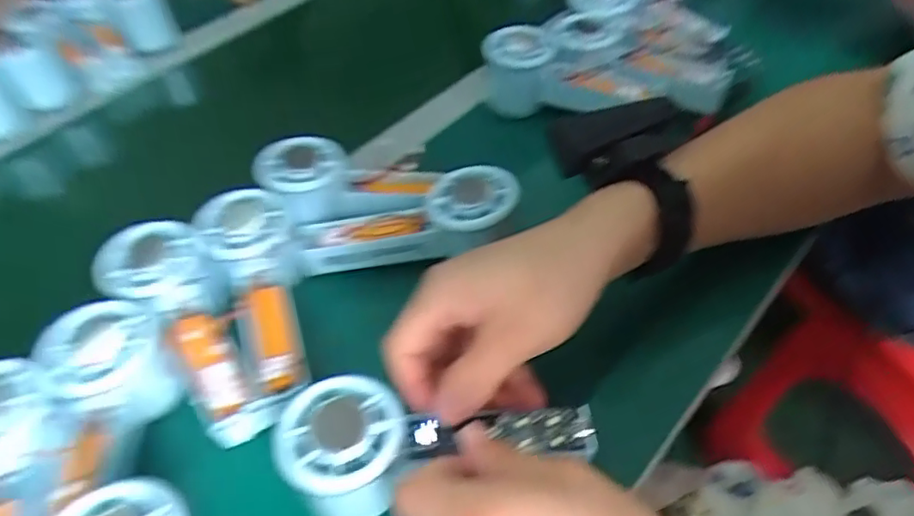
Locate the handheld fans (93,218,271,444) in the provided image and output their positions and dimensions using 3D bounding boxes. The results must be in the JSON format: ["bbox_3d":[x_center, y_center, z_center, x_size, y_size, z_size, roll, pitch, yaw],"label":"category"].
[{"bbox_3d":[-0.164,0.043,0.356,0.060,0.035,0.148,-27,65,-18],"label":"handheld fans"}]

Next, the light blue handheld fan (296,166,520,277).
[{"bbox_3d":[-0.032,-0.020,0.402,0.154,0.040,0.069,-17,46,14],"label":"light blue handheld fan"}]

